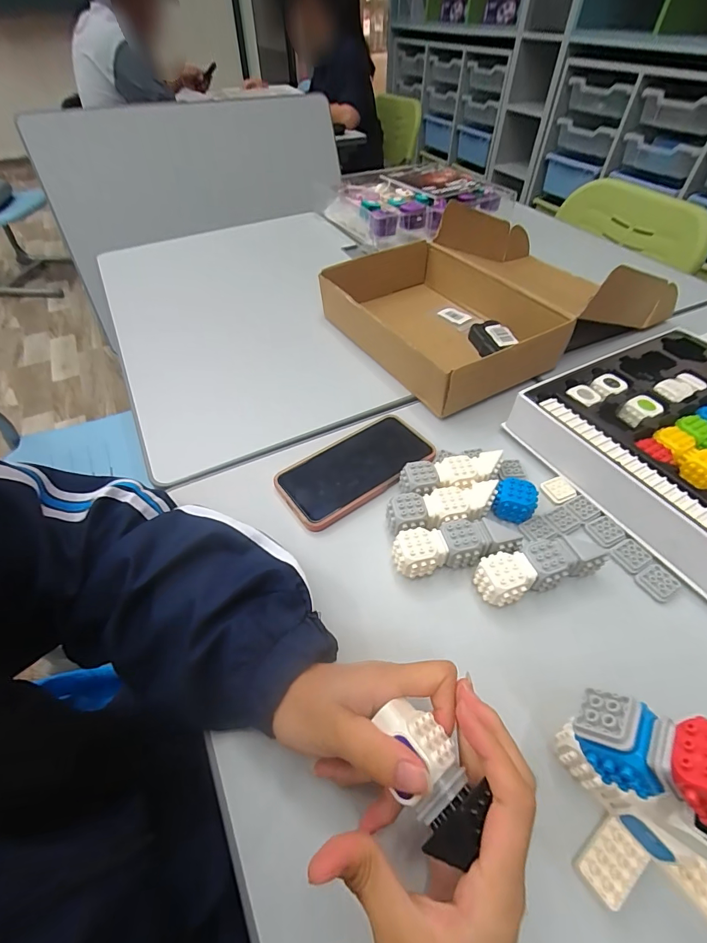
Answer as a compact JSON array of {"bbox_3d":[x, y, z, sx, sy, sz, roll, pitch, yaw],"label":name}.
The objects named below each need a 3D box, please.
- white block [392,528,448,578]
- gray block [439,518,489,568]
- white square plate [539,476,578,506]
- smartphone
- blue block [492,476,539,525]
[{"bbox_3d":[0.058,0.071,0.355,0.043,0.030,0.032,-6,50,-5],"label":"white block"},{"bbox_3d":[0.098,0.064,0.364,0.038,0.029,0.037,-4,50,-4],"label":"gray block"},{"bbox_3d":[0.211,0.019,0.419,0.032,0.004,0.029,-22,54,-17],"label":"white square plate"},{"bbox_3d":[0.002,-0.008,0.437,0.166,0.011,0.091,-30,56,-23],"label":"smartphone"},{"bbox_3d":[0.156,0.028,0.391,0.037,0.028,0.031,22,54,18],"label":"blue block"}]

